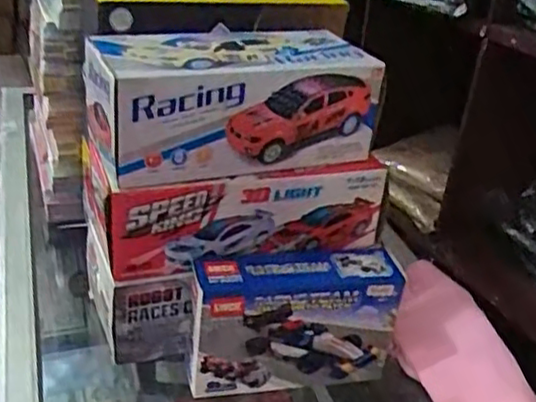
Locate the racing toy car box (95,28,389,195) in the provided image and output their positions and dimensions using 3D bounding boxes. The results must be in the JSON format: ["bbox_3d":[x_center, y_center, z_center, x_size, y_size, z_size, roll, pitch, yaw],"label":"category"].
[{"bbox_3d":[-0.025,-0.072,0.485,0.200,0.077,0.086,-11,34,-27],"label":"racing toy car box"}]

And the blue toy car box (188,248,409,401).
[{"bbox_3d":[0.016,0.084,0.497,0.152,0.097,0.047,-2,31,-14],"label":"blue toy car box"}]

